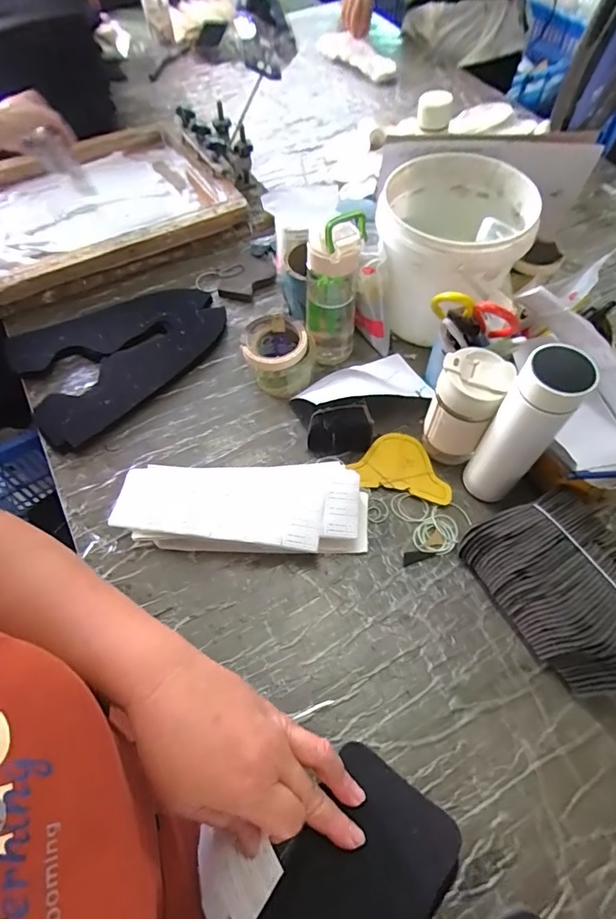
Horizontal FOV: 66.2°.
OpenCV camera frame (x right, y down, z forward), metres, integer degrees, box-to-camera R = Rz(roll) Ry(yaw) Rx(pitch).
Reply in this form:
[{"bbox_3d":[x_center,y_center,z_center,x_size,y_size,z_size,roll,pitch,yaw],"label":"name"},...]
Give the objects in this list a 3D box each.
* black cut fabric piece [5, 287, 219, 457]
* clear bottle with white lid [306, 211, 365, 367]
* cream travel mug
[{"bbox_3d":[-0.284,-0.173,0.745,0.318,0.019,0.240,-30,64,-17],"label":"black cut fabric piece"},{"bbox_3d":[0.035,-0.239,0.660,0.074,0.220,0.076,3,58,1],"label":"clear bottle with white lid"},{"bbox_3d":[0.193,-0.060,0.607,0.076,0.161,0.071,22,60,12],"label":"cream travel mug"}]

